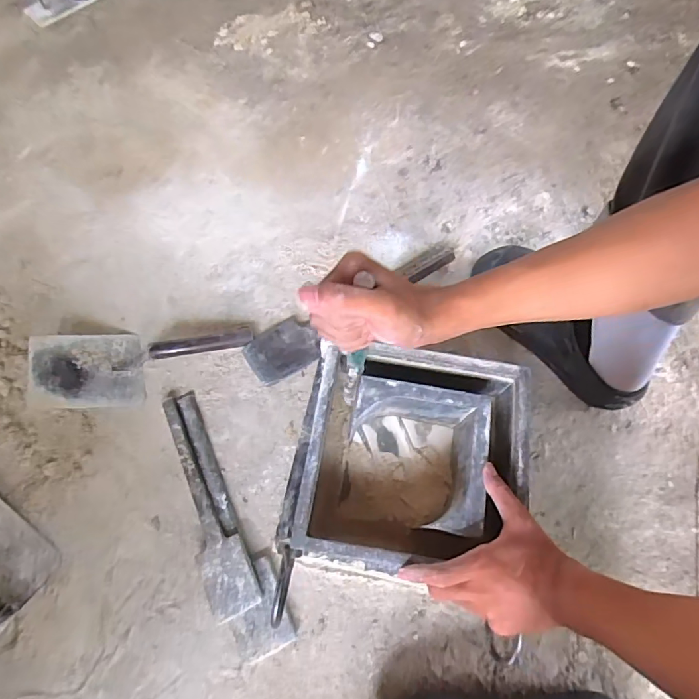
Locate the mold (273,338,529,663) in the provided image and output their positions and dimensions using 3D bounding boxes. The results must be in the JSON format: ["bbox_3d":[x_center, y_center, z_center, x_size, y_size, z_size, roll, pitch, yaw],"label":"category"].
[{"bbox_3d":[0.055,0.133,0.539,0.248,0.127,0.238,10,65,3],"label":"mold"}]

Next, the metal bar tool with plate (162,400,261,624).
[{"bbox_3d":[-0.182,0.184,0.588,0.052,0.024,0.271,-24,68,-12],"label":"metal bar tool with plate"}]

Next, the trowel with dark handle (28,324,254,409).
[{"bbox_3d":[-0.277,0.010,0.648,0.279,0.050,0.105,-13,64,-6],"label":"trowel with dark handle"}]

